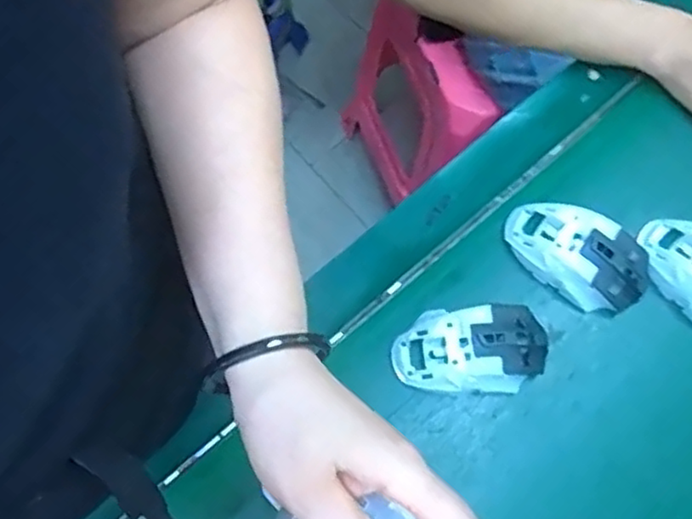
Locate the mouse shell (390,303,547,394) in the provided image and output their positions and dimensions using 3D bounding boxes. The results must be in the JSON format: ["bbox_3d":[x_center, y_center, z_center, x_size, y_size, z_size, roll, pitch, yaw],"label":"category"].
[{"bbox_3d":[0.096,0.068,0.525,0.118,0.039,0.066,-2,73,-1],"label":"mouse shell"}]

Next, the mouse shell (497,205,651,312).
[{"bbox_3d":[0.185,-0.003,0.548,0.119,0.038,0.068,22,74,6],"label":"mouse shell"}]

